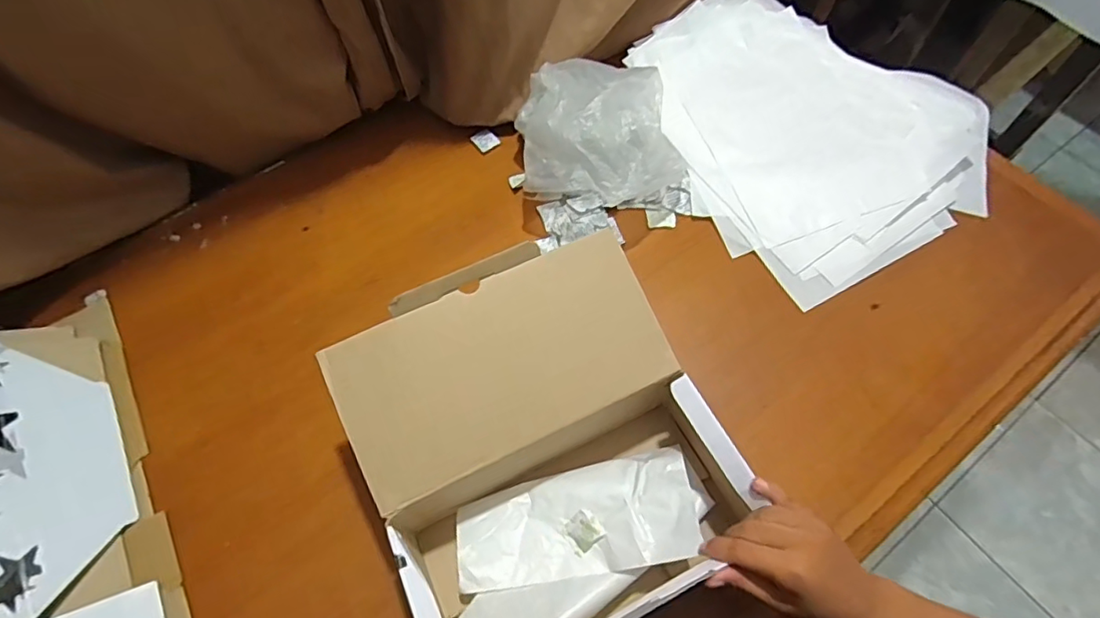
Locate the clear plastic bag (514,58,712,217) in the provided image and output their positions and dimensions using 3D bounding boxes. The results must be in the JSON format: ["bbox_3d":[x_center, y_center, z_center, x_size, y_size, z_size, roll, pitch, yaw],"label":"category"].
[{"bbox_3d":[0.068,-0.202,0.666,0.202,0.130,0.190,-8,63,-2],"label":"clear plastic bag"}]

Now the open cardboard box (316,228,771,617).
[{"bbox_3d":[-0.007,0.121,0.487,0.276,0.152,0.290,-27,66,-11],"label":"open cardboard box"}]

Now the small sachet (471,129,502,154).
[{"bbox_3d":[-0.087,-0.227,0.752,0.029,0.008,0.035,-31,67,-13],"label":"small sachet"}]

